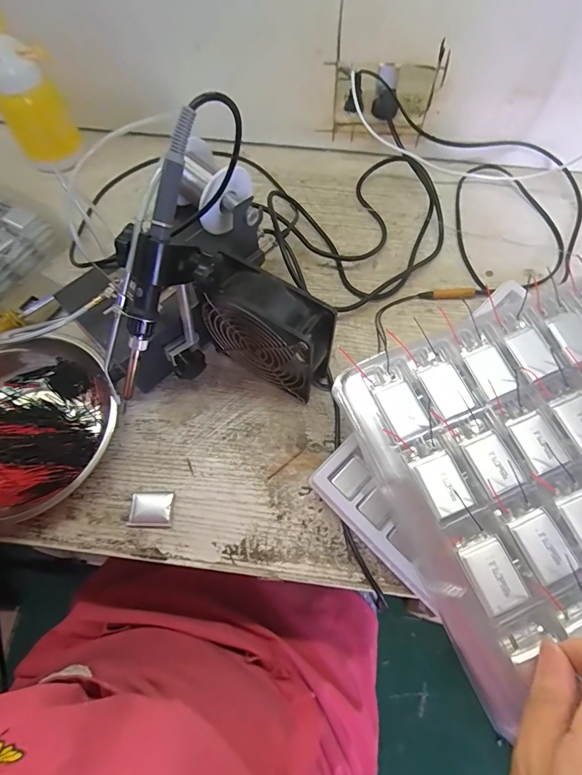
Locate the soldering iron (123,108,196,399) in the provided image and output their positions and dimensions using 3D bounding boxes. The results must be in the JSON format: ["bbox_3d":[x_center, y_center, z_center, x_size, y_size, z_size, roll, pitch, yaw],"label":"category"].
[{"bbox_3d":[-0.099,-0.080,0.278,0.018,0.019,0.198,23,110,11],"label":"soldering iron"}]

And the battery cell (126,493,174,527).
[{"bbox_3d":[-0.130,0.113,0.370,0.039,0.011,0.030,-1,64,0],"label":"battery cell"}]

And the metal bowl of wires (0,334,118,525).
[{"bbox_3d":[-0.248,0.031,0.389,0.153,0.043,0.183,-24,67,-11],"label":"metal bowl of wires"}]

